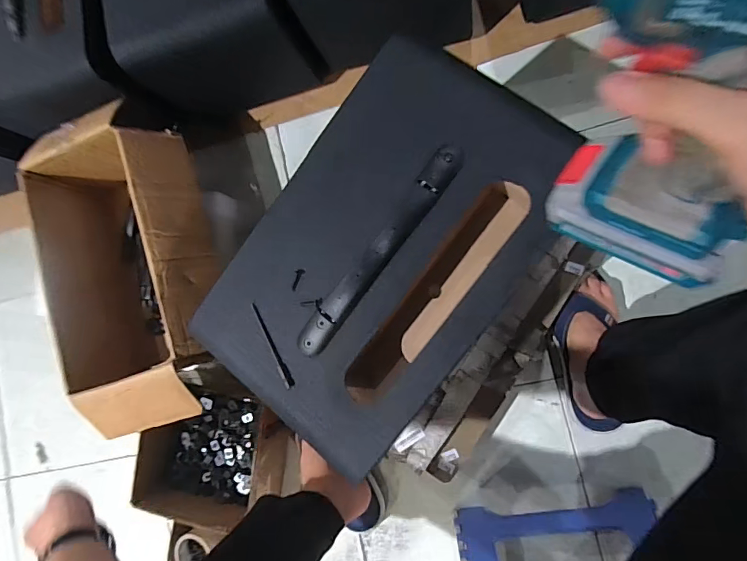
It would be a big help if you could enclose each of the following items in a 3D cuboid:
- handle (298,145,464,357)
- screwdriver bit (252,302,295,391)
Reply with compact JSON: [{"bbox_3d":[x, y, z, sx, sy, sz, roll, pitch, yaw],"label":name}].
[{"bbox_3d":[0.005,-0.028,0.451,0.028,0.020,0.254,38,92,9],"label":"handle"},{"bbox_3d":[-0.109,0.070,0.475,0.012,0.004,0.097,-29,82,6],"label":"screwdriver bit"}]

